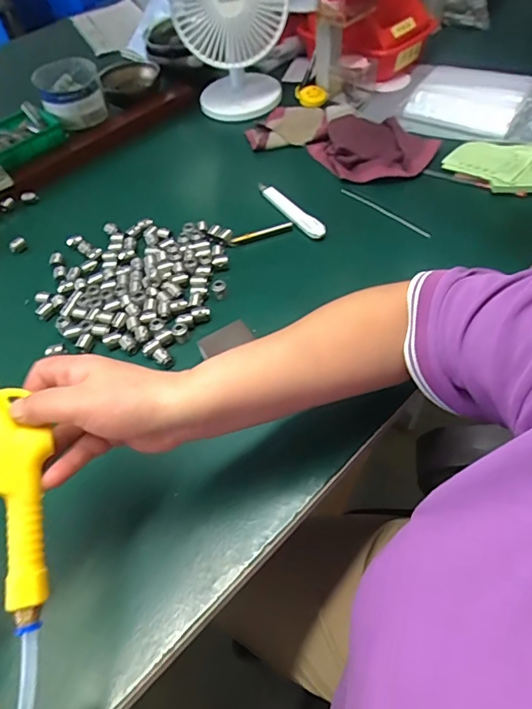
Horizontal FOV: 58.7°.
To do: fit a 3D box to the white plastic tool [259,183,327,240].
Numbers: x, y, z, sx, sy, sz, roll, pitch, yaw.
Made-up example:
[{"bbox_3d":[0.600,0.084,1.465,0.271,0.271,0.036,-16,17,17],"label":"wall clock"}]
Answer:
[{"bbox_3d":[0.030,-0.192,0.617,0.023,0.016,0.148,-28,56,-16],"label":"white plastic tool"}]

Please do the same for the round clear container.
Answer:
[{"bbox_3d":[-0.322,-0.436,0.778,0.099,0.081,0.109,-25,55,-14],"label":"round clear container"}]

